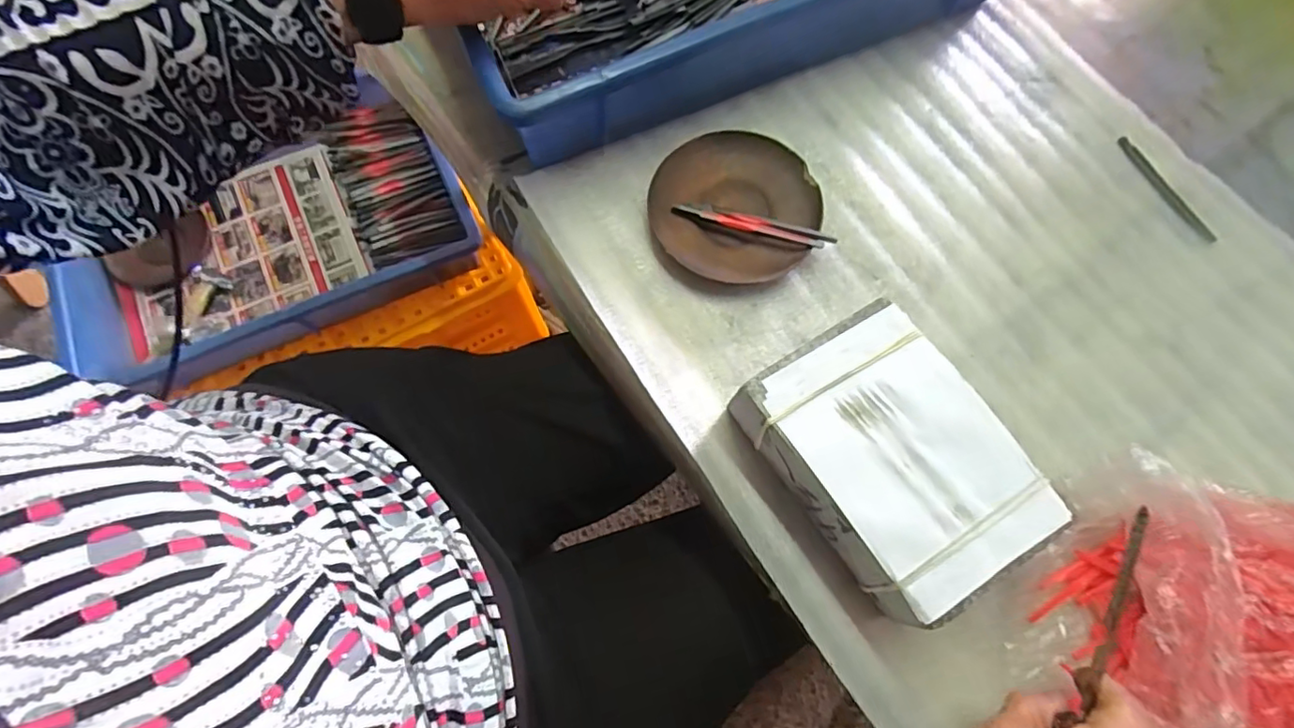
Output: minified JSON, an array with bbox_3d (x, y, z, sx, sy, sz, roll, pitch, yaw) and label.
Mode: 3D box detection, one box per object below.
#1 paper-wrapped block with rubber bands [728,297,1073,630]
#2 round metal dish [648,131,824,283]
[{"bbox_3d":[0.127,0.050,0.322,0.106,0.062,0.154,-31,76,-10],"label":"paper-wrapped block with rubber bands"},{"bbox_3d":[0.061,-0.109,0.397,0.113,0.016,0.104,0,73,-1],"label":"round metal dish"}]

